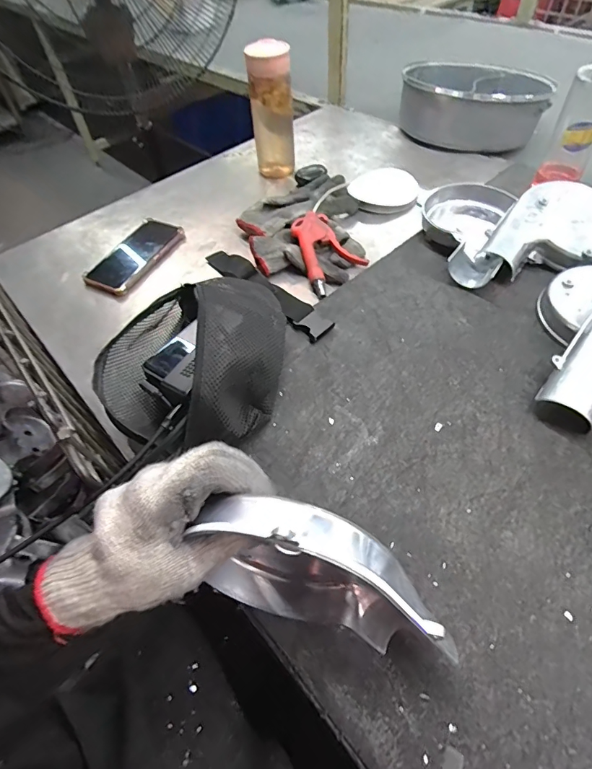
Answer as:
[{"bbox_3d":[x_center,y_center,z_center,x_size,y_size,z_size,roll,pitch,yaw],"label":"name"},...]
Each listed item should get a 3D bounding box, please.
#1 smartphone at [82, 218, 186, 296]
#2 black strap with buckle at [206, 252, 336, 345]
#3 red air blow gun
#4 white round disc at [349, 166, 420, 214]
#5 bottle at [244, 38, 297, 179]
[{"bbox_3d":[-0.251,-0.207,0.662,0.078,0.020,0.175,19,56,18],"label":"smartphone"},{"bbox_3d":[-0.052,-0.139,0.593,0.043,0.023,0.254,-38,58,-22],"label":"black strap with buckle"},{"bbox_3d":[0.051,-0.200,0.619,0.094,0.037,0.152,-15,53,-7],"label":"red air blow gun"},{"bbox_3d":[0.152,-0.332,0.716,0.106,0.027,0.106,13,55,14],"label":"white round disc"},{"bbox_3d":[-0.039,-0.464,0.726,0.070,0.194,0.061,-3,52,2],"label":"bottle"}]

